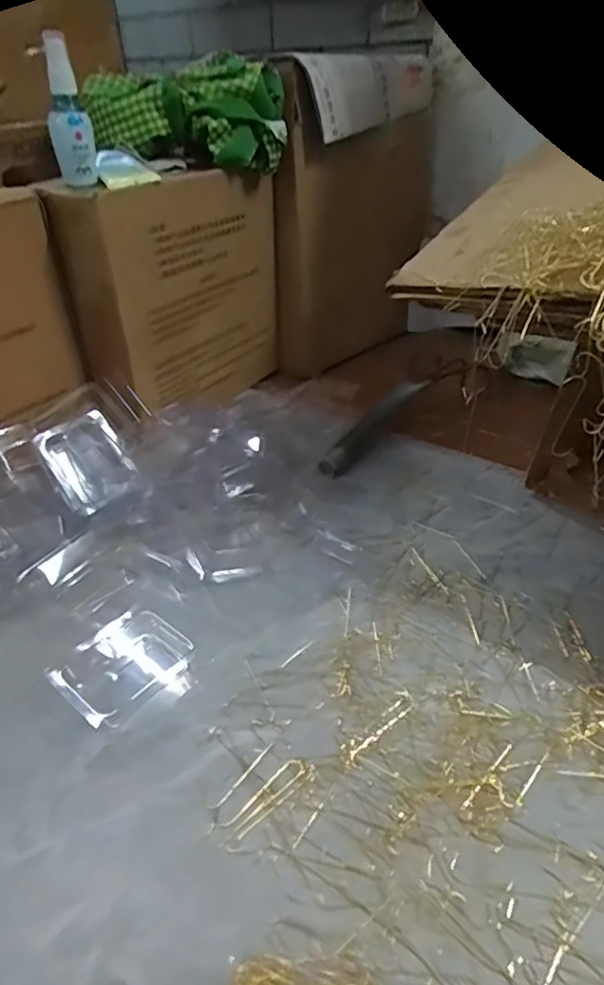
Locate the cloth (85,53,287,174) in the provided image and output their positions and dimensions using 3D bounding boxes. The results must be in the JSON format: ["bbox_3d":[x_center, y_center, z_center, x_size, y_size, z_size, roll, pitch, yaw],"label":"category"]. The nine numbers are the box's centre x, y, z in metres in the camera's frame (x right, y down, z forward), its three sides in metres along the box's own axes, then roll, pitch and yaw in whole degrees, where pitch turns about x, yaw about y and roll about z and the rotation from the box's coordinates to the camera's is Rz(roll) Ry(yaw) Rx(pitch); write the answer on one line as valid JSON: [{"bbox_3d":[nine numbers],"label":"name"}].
[{"bbox_3d":[-0.128,-0.412,0.652,0.212,0.093,0.077,6,36,10],"label":"cloth"}]

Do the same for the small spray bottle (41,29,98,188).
[{"bbox_3d":[-0.214,-0.344,0.544,0.038,0.115,0.029,-11,36,-14],"label":"small spray bottle"}]

